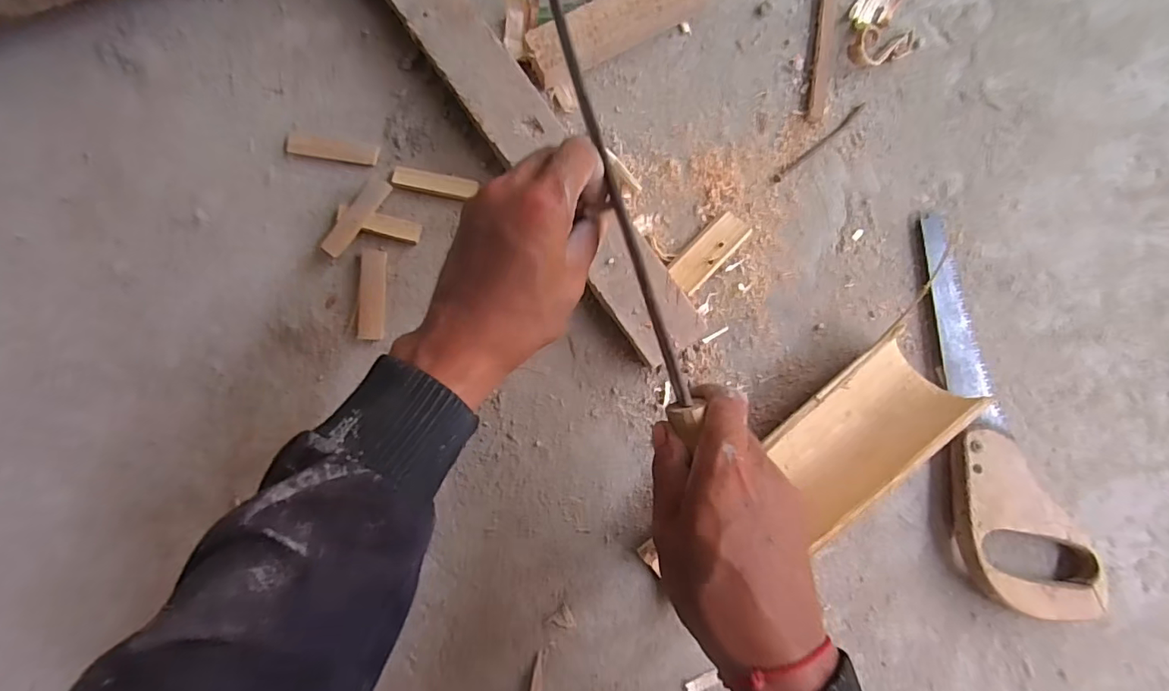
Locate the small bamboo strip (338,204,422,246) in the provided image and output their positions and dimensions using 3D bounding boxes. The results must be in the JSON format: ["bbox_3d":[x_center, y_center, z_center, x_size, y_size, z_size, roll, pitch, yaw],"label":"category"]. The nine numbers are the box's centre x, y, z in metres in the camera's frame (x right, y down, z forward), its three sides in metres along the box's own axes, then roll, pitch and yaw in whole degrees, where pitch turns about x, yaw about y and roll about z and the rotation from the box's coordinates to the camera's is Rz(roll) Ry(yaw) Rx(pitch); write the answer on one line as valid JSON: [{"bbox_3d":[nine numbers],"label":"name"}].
[{"bbox_3d":[-0.172,-0.102,0.446,0.070,0.007,0.018,16,85,2],"label":"small bamboo strip"}]

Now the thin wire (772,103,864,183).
[{"bbox_3d":[0.199,-0.172,0.452,0.102,0.004,0.007,-40,85,-3],"label":"thin wire"}]

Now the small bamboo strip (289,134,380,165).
[{"bbox_3d":[-0.213,-0.166,0.447,0.076,0.004,0.017,9,84,1],"label":"small bamboo strip"}]

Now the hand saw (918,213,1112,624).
[{"bbox_3d":[0.330,0.050,0.419,0.096,0.022,0.314,-5,84,0],"label":"hand saw"}]

